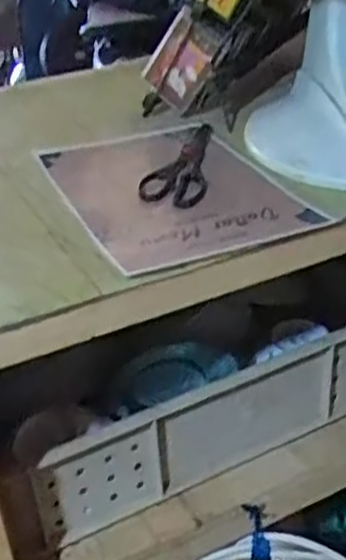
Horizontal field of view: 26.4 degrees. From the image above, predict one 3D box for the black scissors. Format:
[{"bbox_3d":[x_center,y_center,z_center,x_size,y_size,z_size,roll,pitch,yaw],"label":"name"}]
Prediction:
[{"bbox_3d":[0.008,-0.139,0.846,0.068,0.011,0.224,1,33,7],"label":"black scissors"}]

